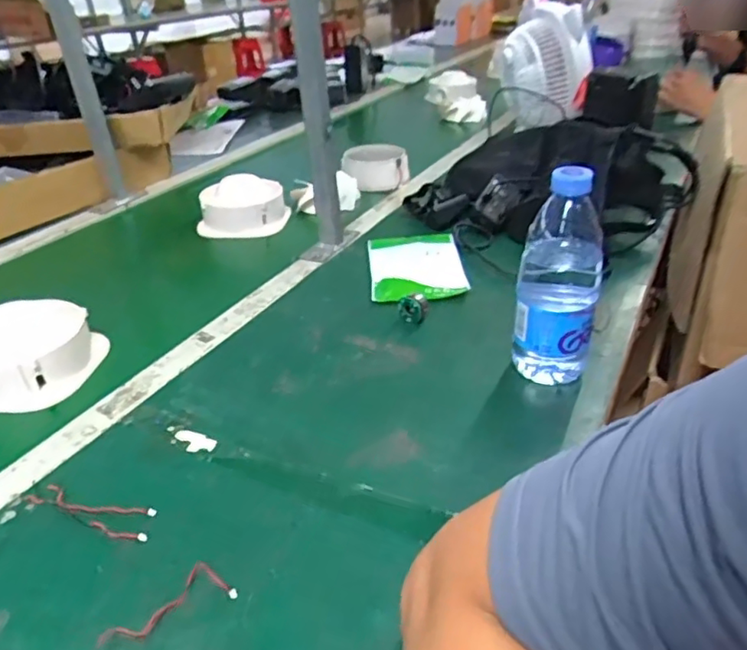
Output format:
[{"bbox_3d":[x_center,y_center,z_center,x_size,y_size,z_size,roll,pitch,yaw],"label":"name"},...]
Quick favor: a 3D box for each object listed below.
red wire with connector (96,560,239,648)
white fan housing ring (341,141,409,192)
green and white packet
[{"bbox_3d":[-0.133,0.177,0.388,0.083,0.006,0.032,-18,35,-23],"label":"red wire with connector"},{"bbox_3d":[0.004,-0.289,1.108,0.119,0.059,0.090,-2,32,4],"label":"white fan housing ring"},{"bbox_3d":[0.054,-0.079,0.789,0.116,0.010,0.170,-4,32,1],"label":"green and white packet"}]

